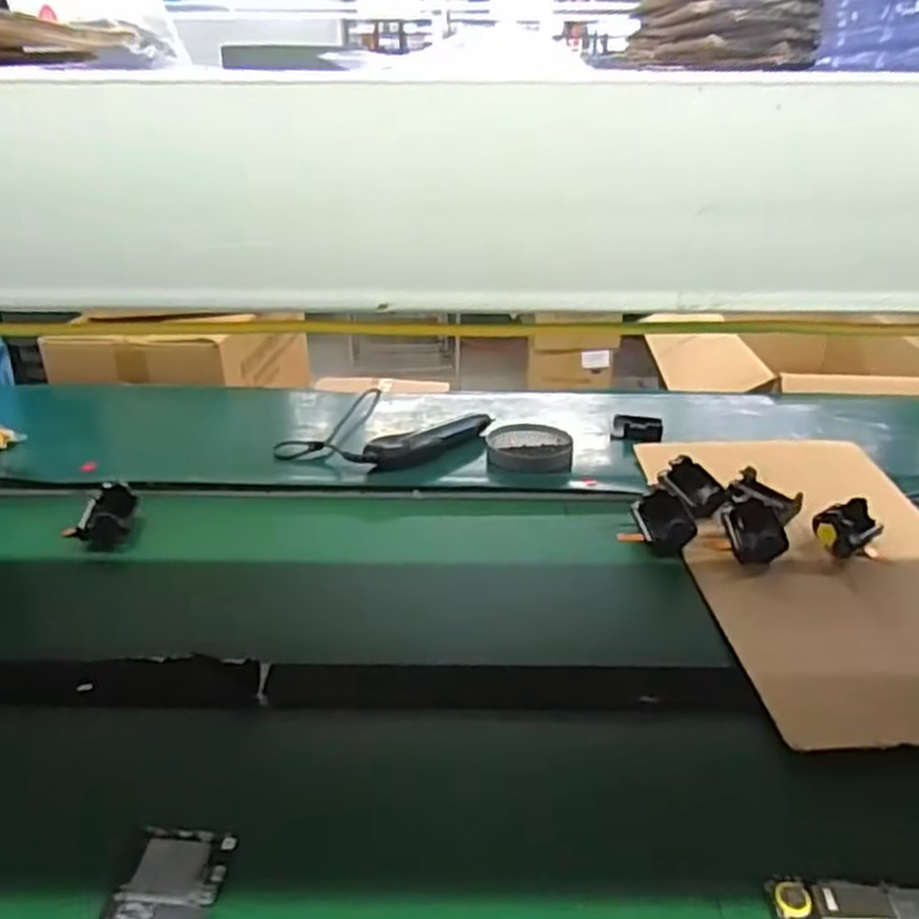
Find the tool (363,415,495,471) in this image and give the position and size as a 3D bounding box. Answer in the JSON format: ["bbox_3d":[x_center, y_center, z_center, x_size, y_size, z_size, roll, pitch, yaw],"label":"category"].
[{"bbox_3d":[-0.036,-0.022,1.028,0.186,0.039,0.037,-17,29,-26],"label":"tool"}]

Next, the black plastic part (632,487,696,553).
[{"bbox_3d":[0.223,0.066,0.863,0.051,0.044,0.069,-5,26,-5],"label":"black plastic part"}]

